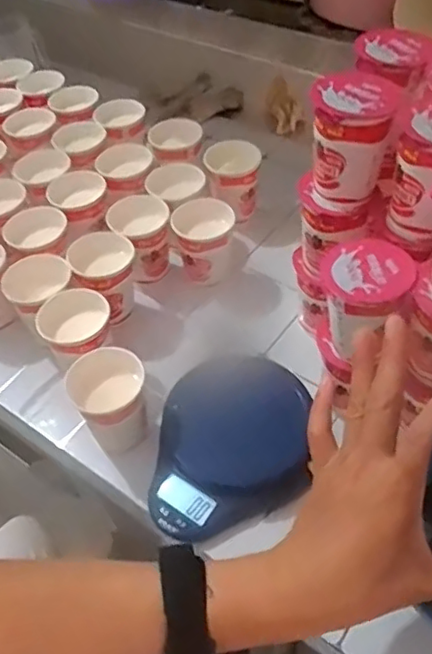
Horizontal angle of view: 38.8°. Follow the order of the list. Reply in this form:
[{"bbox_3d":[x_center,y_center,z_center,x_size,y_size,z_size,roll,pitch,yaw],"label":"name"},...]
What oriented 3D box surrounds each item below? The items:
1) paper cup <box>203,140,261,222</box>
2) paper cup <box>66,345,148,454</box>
[{"bbox_3d":[0.020,-0.177,0.745,0.067,0.064,0.074,-2,49,3],"label":"paper cup"},{"bbox_3d":[-0.092,0.070,0.553,0.063,0.076,0.068,-2,49,3],"label":"paper cup"}]

